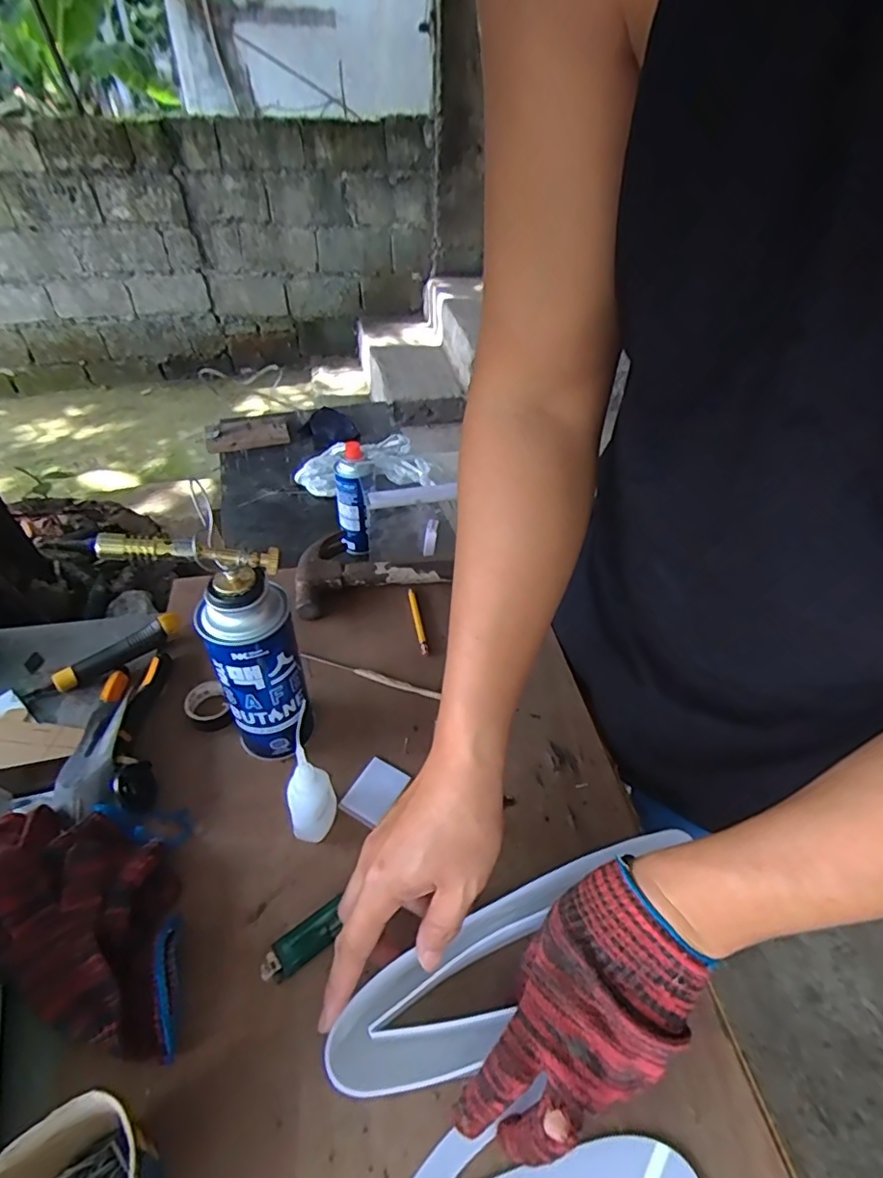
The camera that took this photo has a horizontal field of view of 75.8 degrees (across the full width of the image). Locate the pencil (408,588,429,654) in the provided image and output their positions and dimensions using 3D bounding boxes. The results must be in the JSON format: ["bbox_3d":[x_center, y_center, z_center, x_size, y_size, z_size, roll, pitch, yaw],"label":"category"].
[{"bbox_3d":[-0.025,0.033,0.618,0.009,0.008,0.093,-6,44,-11],"label":"pencil"}]

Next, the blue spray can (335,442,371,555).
[{"bbox_3d":[-0.148,-0.148,0.942,0.044,0.193,0.045,2,43,-2],"label":"blue spray can"}]

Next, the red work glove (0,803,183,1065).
[{"bbox_3d":[-0.246,0.217,0.390,0.197,0.055,0.109,21,46,17],"label":"red work glove"}]

